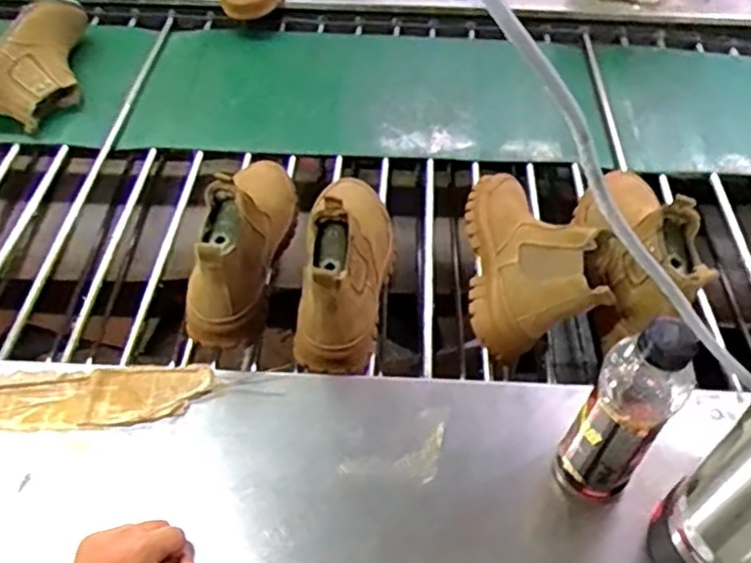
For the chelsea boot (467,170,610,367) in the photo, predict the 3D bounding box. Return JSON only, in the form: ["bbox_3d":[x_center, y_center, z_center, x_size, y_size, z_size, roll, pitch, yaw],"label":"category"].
[{"bbox_3d":[0.192,-0.035,0.859,0.160,0.088,0.246,-24,46,18],"label":"chelsea boot"}]

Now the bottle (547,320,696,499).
[{"bbox_3d":[0.213,0.124,0.595,0.059,0.236,0.068,-25,55,-19],"label":"bottle"}]

